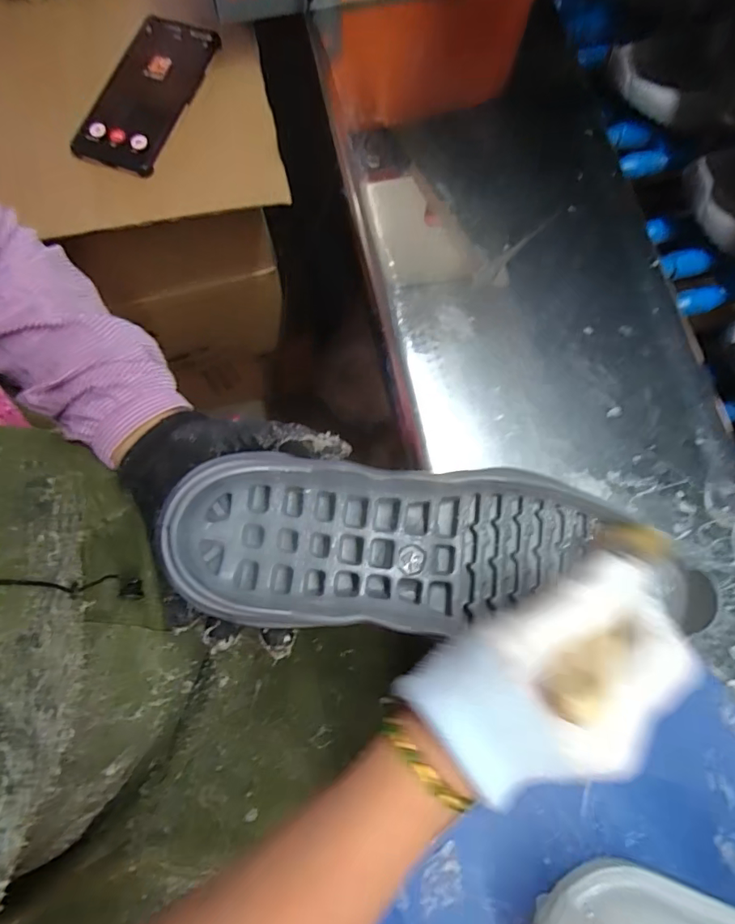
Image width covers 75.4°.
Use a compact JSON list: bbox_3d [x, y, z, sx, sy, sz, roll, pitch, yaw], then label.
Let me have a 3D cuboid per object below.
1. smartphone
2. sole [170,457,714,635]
[{"bbox_3d":[-0.204,-0.349,0.447,0.076,0.015,0.169,21,77,3],"label":"smartphone"},{"bbox_3d":[0.049,0.055,0.290,0.319,0.043,0.098,4,77,-9],"label":"sole"}]

